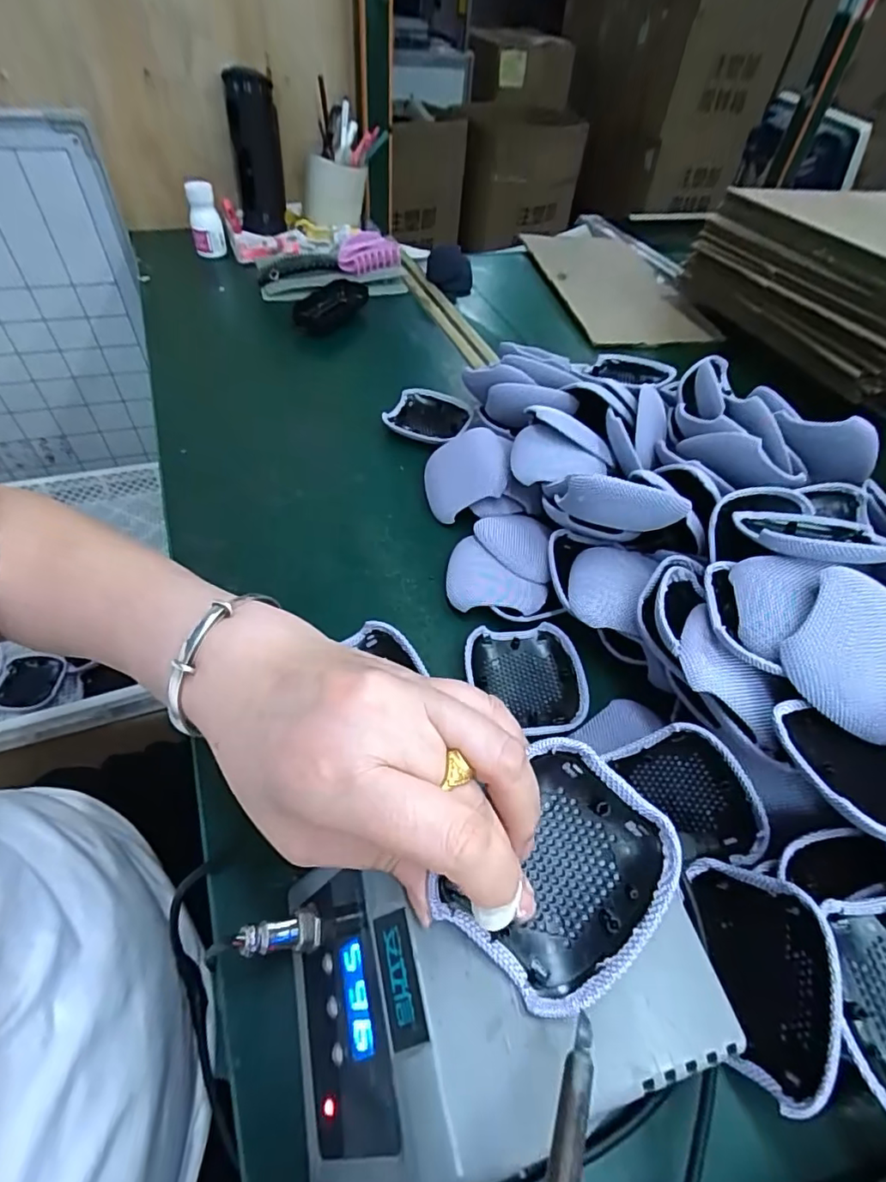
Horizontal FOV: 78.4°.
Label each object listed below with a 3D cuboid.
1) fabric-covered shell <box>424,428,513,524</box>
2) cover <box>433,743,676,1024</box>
[{"bbox_3d":[0.021,-0.103,0.474,0.078,0.016,0.082,-17,57,21],"label":"fabric-covered shell"},{"bbox_3d":[0.044,0.103,0.203,0.073,0.015,0.080,36,83,5],"label":"cover"}]

